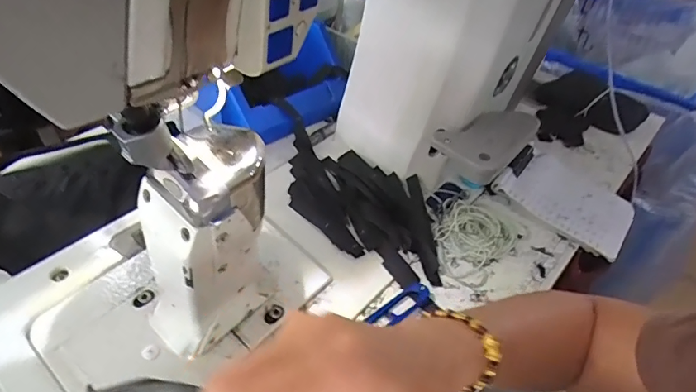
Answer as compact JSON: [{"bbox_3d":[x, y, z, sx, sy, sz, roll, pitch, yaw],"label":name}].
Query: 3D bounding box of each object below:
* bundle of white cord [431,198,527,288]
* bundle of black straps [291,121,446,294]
[{"bbox_3d":[0.132,0.042,0.473,0.082,0.009,0.101,19,46,16],"label":"bundle of white cord"},{"bbox_3d":[0.012,0.004,0.502,0.216,0.028,0.117,27,49,23],"label":"bundle of black straps"}]

